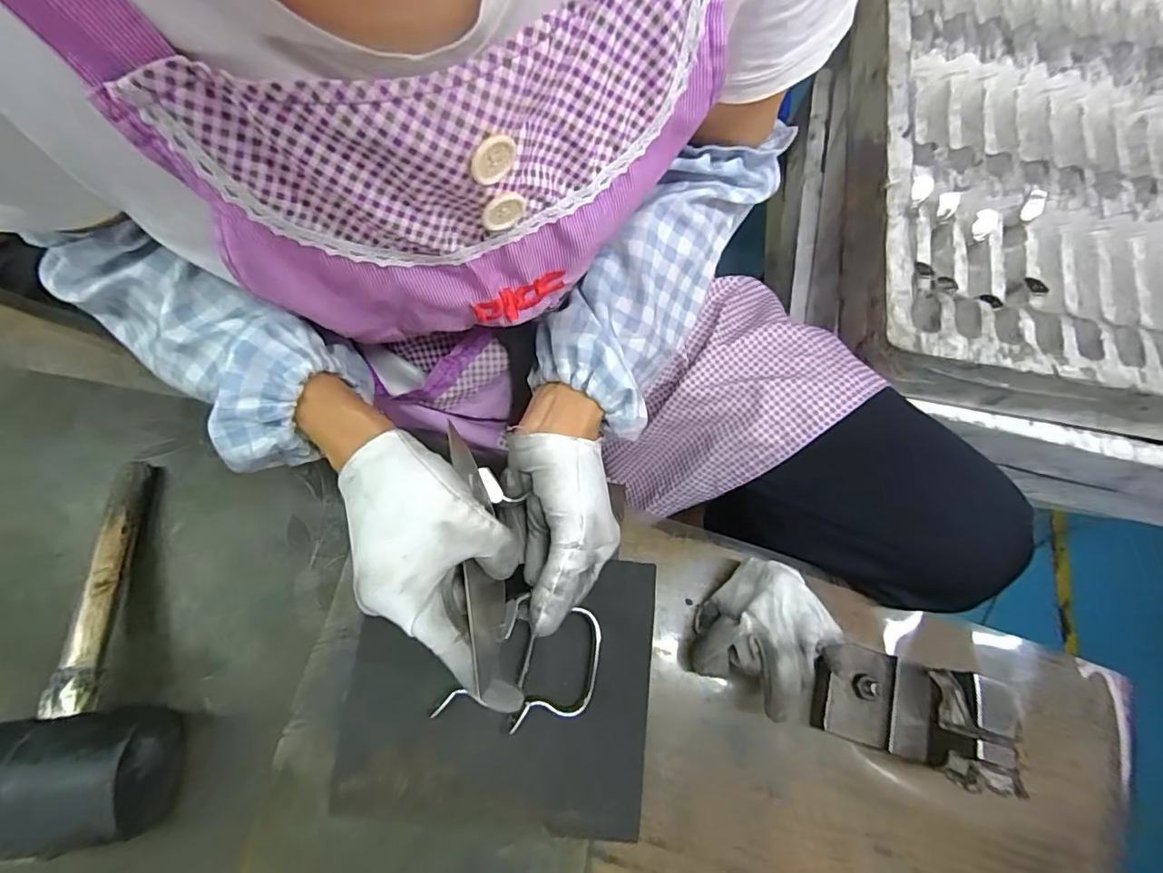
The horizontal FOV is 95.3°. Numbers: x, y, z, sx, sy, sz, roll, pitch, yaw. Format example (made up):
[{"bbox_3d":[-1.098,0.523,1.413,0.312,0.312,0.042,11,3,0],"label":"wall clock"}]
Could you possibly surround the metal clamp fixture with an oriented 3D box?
[{"bbox_3d":[0.213,0.180,0.353,0.099,0.076,0.064,16,73,1],"label":"metal clamp fixture"}]

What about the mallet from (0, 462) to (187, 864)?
[{"bbox_3d":[-0.323,0.126,0.338,0.118,0.069,0.232,-8,74,-6],"label":"mallet"}]

